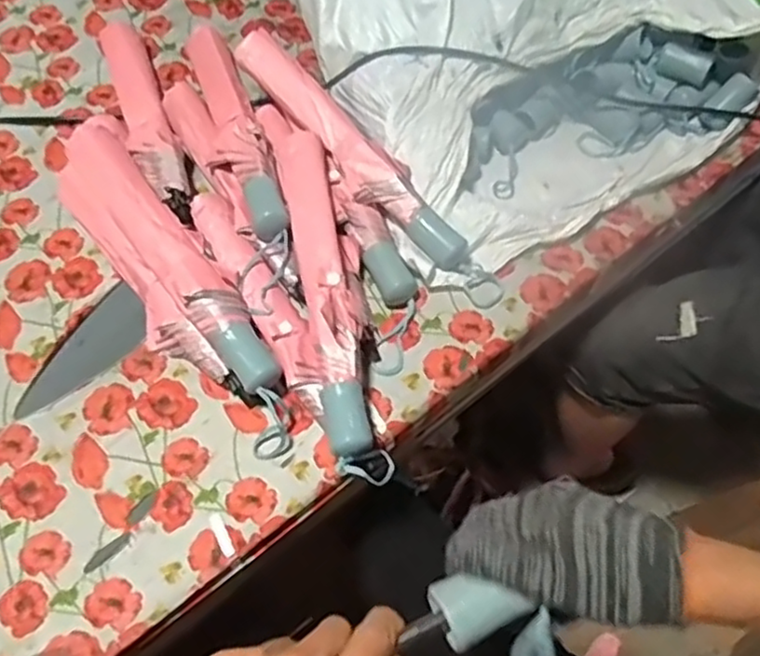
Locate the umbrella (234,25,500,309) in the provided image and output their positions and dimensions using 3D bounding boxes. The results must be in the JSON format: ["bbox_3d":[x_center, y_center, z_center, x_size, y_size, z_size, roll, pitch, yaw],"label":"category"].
[{"bbox_3d":[-0.017,-0.172,0.692,0.060,0.044,0.389,-39,81,-17],"label":"umbrella"}]

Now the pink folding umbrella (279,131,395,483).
[{"bbox_3d":[-0.049,-0.044,0.629,0.055,0.052,0.373,-9,61,-4],"label":"pink folding umbrella"}]

